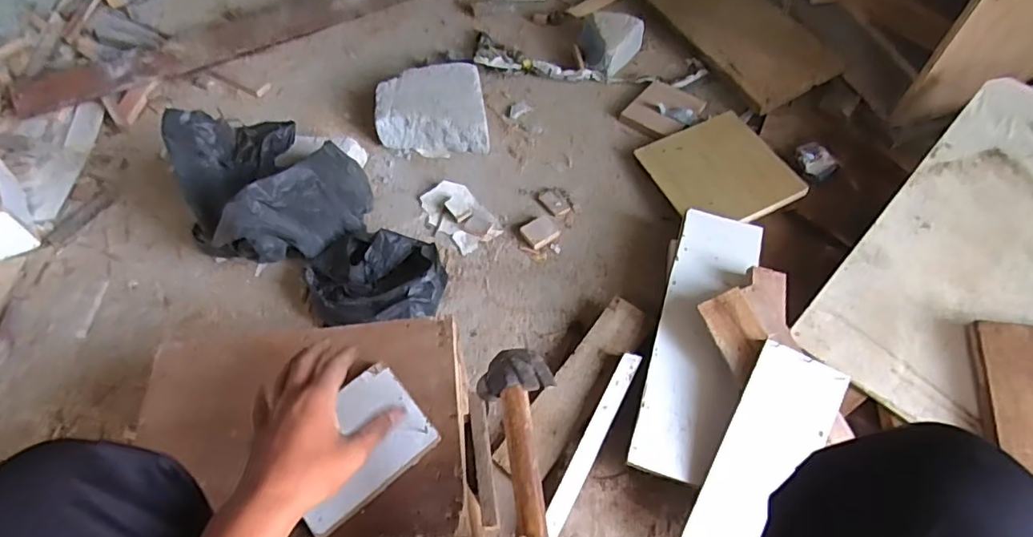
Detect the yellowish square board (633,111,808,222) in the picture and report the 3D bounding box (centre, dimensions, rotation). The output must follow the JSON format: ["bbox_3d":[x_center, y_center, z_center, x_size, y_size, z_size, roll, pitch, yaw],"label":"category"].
[{"bbox_3d":[0.344,-0.168,0.946,0.191,0.011,0.229,-26,53,0],"label":"yellowish square board"}]

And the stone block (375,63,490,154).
[{"bbox_3d":[-0.157,-0.304,1.039,0.204,0.067,0.188,-3,58,-1],"label":"stone block"}]

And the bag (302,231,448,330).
[{"bbox_3d":[-0.215,0.015,0.848,0.210,0.063,0.148,2,58,2],"label":"bag"}]

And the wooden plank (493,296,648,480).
[{"bbox_3d":[0.083,0.160,0.752,0.067,0.012,0.280,33,70,18],"label":"wooden plank"}]

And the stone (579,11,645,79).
[{"bbox_3d":[0.188,-0.454,1.123,0.125,0.069,0.124,0,58,1],"label":"stone"}]

